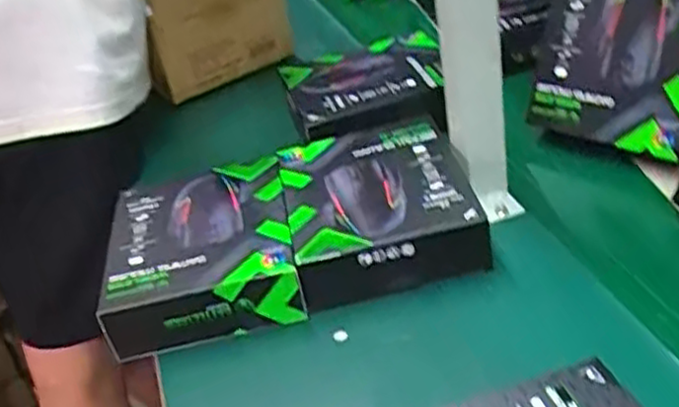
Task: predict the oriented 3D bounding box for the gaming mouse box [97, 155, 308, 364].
[{"bbox_3d":[-0.118,0.039,0.664,0.160,0.063,0.173,-14,33,-3],"label":"gaming mouse box"}]

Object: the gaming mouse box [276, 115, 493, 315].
[{"bbox_3d":[0.032,0.000,0.677,0.157,0.057,0.182,-14,33,-2],"label":"gaming mouse box"}]

